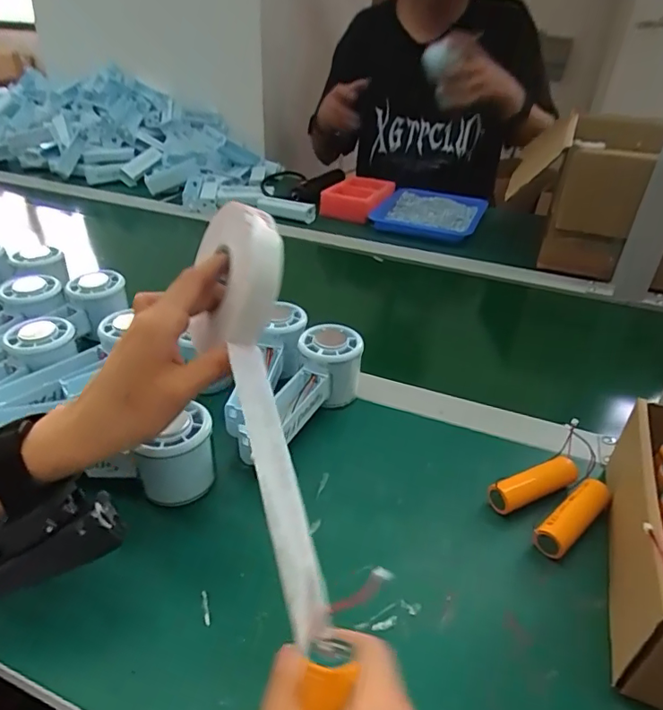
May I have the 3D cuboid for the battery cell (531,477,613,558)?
[{"bbox_3d":[0.171,0.117,0.357,0.071,0.024,0.021,-24,42,-34],"label":"battery cell"}]

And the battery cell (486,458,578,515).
[{"bbox_3d":[0.154,0.101,0.380,0.072,0.021,0.022,-10,36,-18],"label":"battery cell"}]

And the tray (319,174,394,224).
[{"bbox_3d":[0.050,-0.289,0.932,0.103,0.047,0.148,16,37,17],"label":"tray"}]

